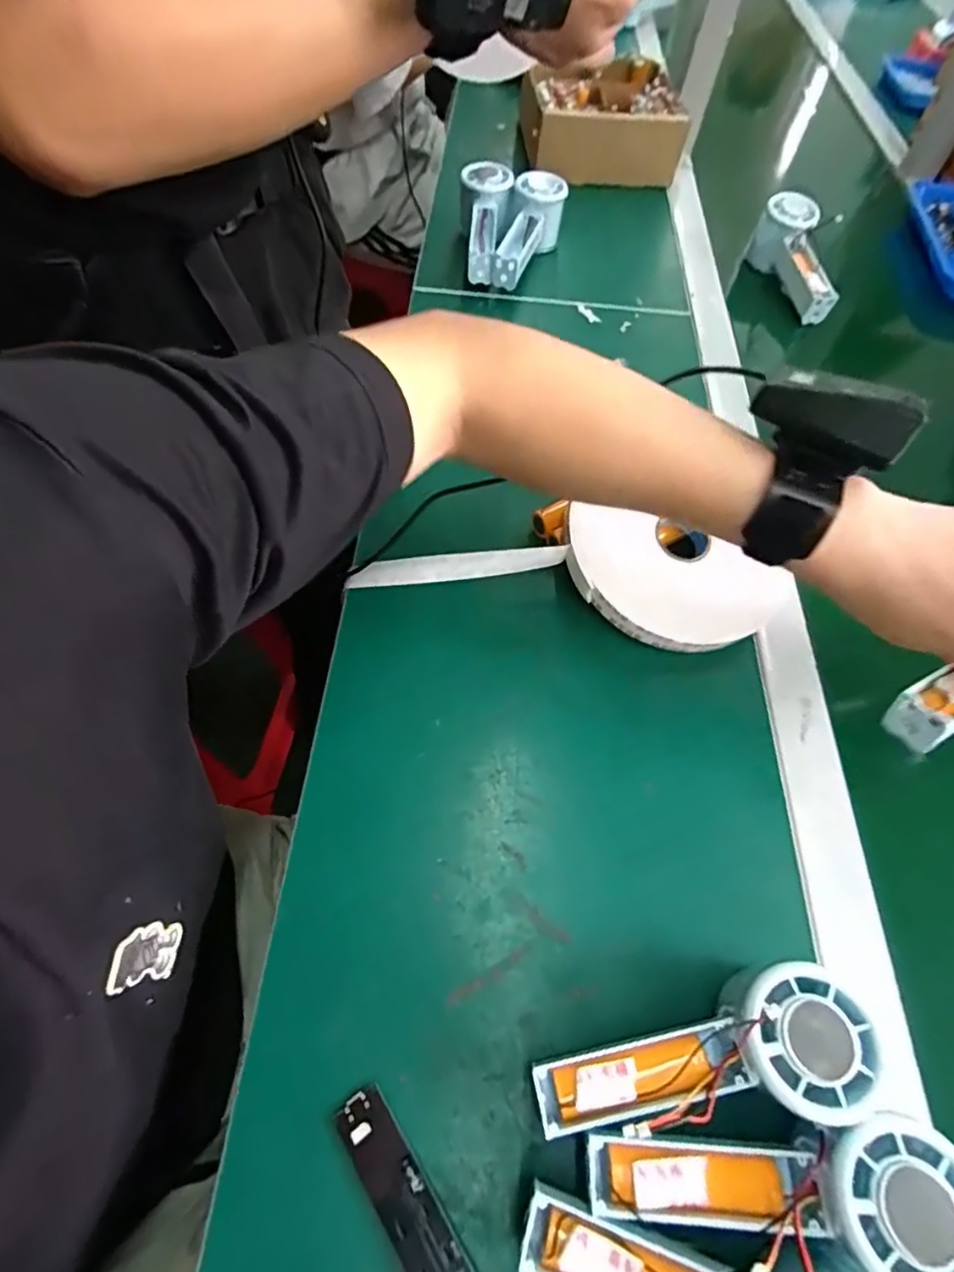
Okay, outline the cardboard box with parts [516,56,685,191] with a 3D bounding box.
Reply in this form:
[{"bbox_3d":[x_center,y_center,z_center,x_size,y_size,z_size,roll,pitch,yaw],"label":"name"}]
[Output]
[{"bbox_3d":[0.148,-0.665,0.754,0.200,0.079,0.192,-2,61,-5],"label":"cardboard box with parts"}]

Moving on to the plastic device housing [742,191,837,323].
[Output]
[{"bbox_3d":[0.353,-0.409,0.647,0.043,0.063,0.153,-12,78,-10],"label":"plastic device housing"}]

